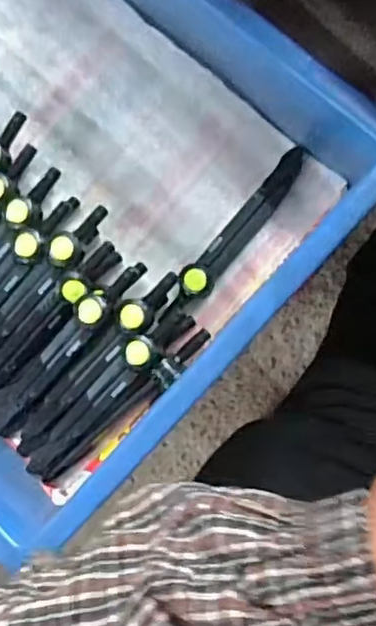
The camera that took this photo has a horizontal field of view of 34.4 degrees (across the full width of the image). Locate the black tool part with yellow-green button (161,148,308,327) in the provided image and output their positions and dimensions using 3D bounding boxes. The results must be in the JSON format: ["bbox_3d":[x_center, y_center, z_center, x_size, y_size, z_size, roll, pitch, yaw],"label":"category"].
[{"bbox_3d":[0.028,-0.046,0.363,0.018,0.015,0.127,41,93,9],"label":"black tool part with yellow-green button"}]

